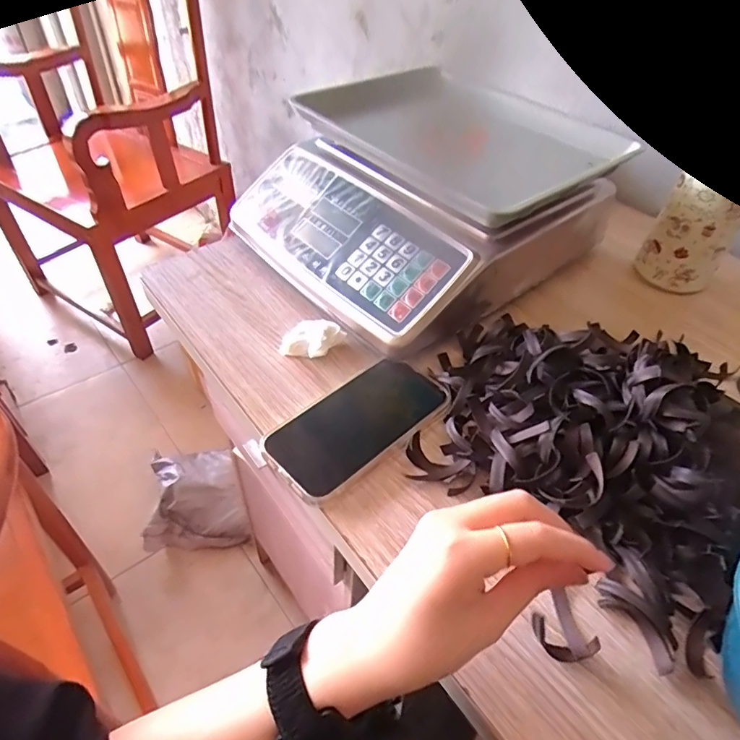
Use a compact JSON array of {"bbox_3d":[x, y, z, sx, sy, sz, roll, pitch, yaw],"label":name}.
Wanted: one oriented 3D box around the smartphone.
[{"bbox_3d":[-0.009,0.042,0.403,0.149,0.012,0.076,-34,56,-29],"label":"smartphone"}]

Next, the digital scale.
[{"bbox_3d":[0.066,-0.207,0.570,0.387,0.113,0.315,-33,56,-28],"label":"digital scale"}]

